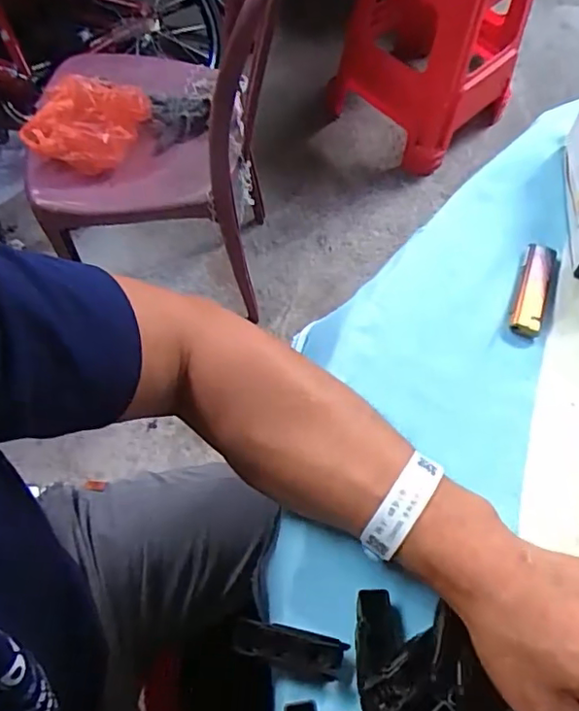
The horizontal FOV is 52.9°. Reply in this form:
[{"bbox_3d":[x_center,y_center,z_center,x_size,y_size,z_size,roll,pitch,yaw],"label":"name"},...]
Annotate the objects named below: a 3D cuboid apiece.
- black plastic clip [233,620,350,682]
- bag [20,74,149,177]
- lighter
[{"bbox_3d":[-0.001,0.171,0.341,0.064,0.009,0.021,14,66,6],"label":"black plastic clip"},{"bbox_3d":[-0.348,-0.399,0.998,0.192,0.066,0.159,7,66,3],"label":"bag"},{"bbox_3d":[0.185,-0.052,0.442,0.023,0.007,0.080,19,67,8],"label":"lighter"}]

